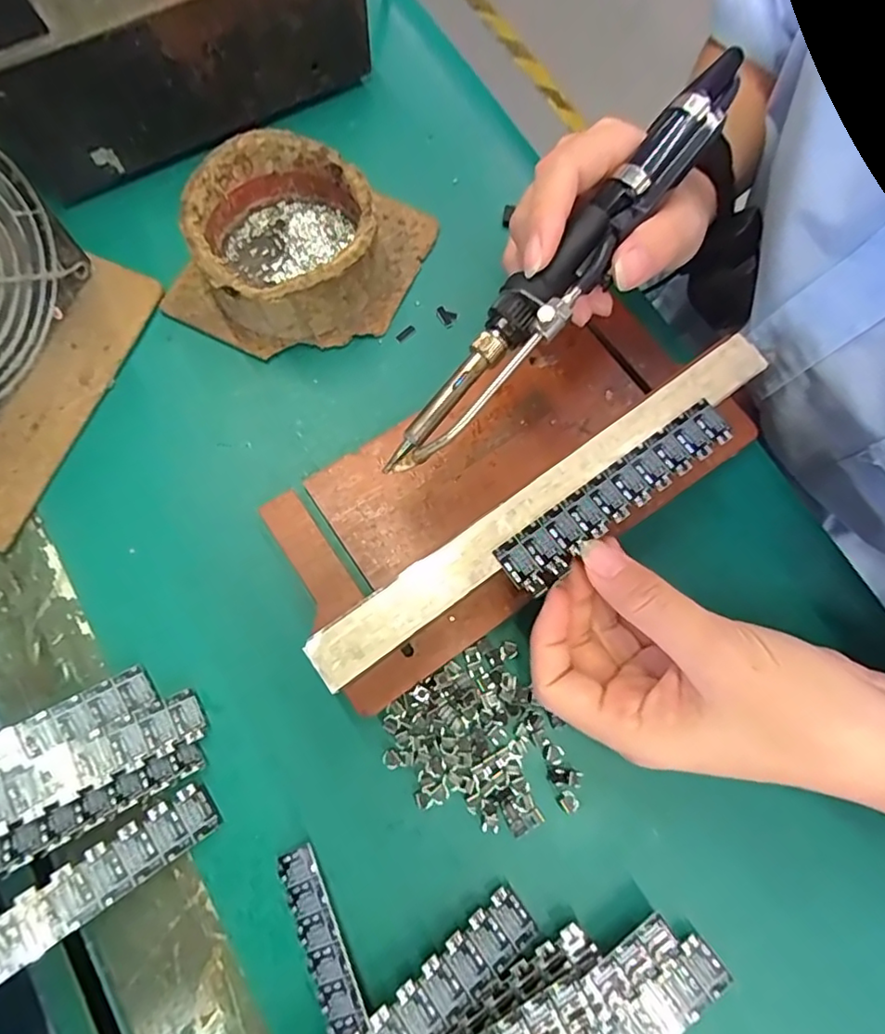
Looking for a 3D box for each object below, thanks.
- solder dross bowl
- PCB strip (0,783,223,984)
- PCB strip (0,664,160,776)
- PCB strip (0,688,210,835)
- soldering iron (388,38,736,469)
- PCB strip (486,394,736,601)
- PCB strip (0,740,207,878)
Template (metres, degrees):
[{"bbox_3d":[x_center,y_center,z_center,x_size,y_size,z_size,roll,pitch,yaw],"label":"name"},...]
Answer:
[{"bbox_3d":[-0.072,-0.129,0.273,0.078,0.041,0.080,0,76,-1],"label":"solder dross bowl"},{"bbox_3d":[-0.131,0.132,0.199,0.108,0.004,0.020,-28,77,-32],"label":"PCB strip"},{"bbox_3d":[-0.160,0.087,0.208,0.109,0.005,0.018,-26,77,-31],"label":"PCB strip"},{"bbox_3d":[-0.142,0.095,0.209,0.108,0.004,0.018,-22,77,-28],"label":"PCB strip"},{"bbox_3d":[0.047,-0.095,0.219,0.025,0.019,0.199,40,87,8],"label":"soldering iron"},{"bbox_3d":[0.068,-0.010,0.227,0.107,0.004,0.021,-35,79,-10],"label":"PCB strip"},{"bbox_3d":[-0.139,0.111,0.202,0.109,0.004,0.015,-22,51,-28],"label":"PCB strip"}]

